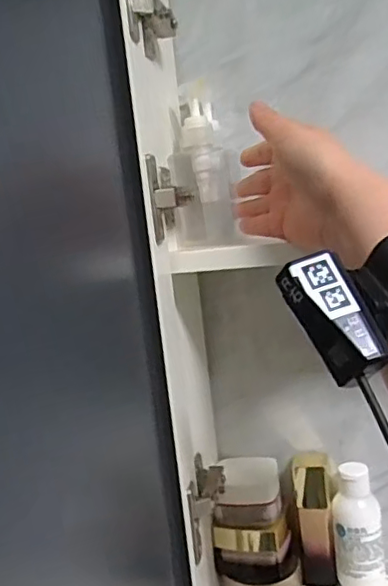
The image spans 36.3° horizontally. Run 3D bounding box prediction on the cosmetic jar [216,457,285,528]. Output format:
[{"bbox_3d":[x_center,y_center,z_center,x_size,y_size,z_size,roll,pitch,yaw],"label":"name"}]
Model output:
[{"bbox_3d":[0.050,0.184,0.554,0.063,0.045,0.051,-6,8,5],"label":"cosmetic jar"}]

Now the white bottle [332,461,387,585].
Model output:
[{"bbox_3d":[0.151,0.217,0.539,0.044,0.112,0.034,-6,8,5],"label":"white bottle"}]

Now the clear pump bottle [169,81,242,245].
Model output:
[{"bbox_3d":[0.004,-0.112,0.525,0.051,0.138,0.054,-6,8,0],"label":"clear pump bottle"}]

